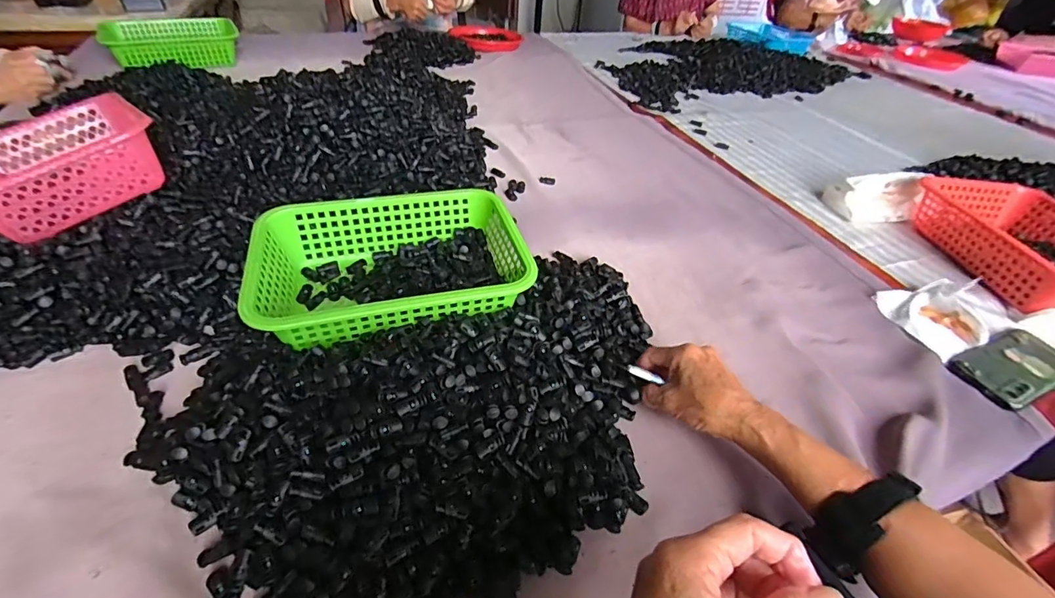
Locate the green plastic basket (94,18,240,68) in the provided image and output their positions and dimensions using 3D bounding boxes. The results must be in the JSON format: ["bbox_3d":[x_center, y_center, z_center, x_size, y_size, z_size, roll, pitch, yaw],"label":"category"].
[{"bbox_3d":[-0.917,-0.657,1.247,0.305,0.096,0.178,-18,44,-27],"label":"green plastic basket"}]

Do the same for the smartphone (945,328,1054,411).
[{"bbox_3d":[0.590,0.076,0.572,0.169,0.007,0.076,-14,43,-23],"label":"smartphone"}]

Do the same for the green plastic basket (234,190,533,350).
[{"bbox_3d":[-0.158,-0.040,0.567,0.287,0.078,0.199,-8,41,-16],"label":"green plastic basket"}]

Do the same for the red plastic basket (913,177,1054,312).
[{"bbox_3d":[0.772,-0.080,0.726,0.247,0.075,0.302,4,39,-3],"label":"red plastic basket"}]

